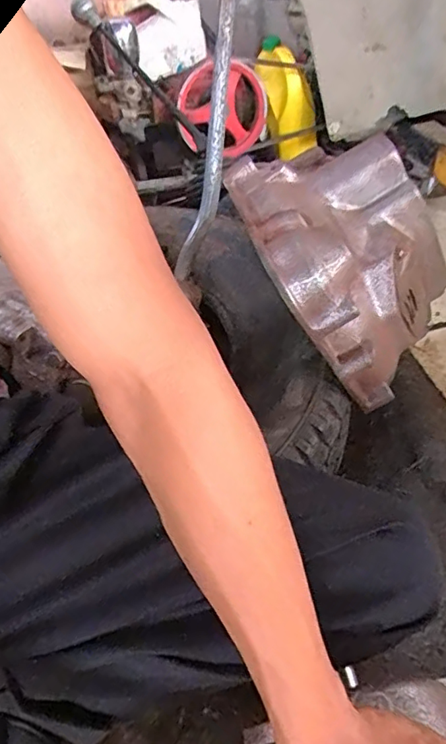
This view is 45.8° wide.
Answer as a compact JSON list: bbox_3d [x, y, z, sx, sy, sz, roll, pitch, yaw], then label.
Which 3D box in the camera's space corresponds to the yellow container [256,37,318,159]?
[{"bbox_3d":[0.126,-0.628,1.170,0.079,0.281,0.088,-18,7,-11],"label":"yellow container"}]

